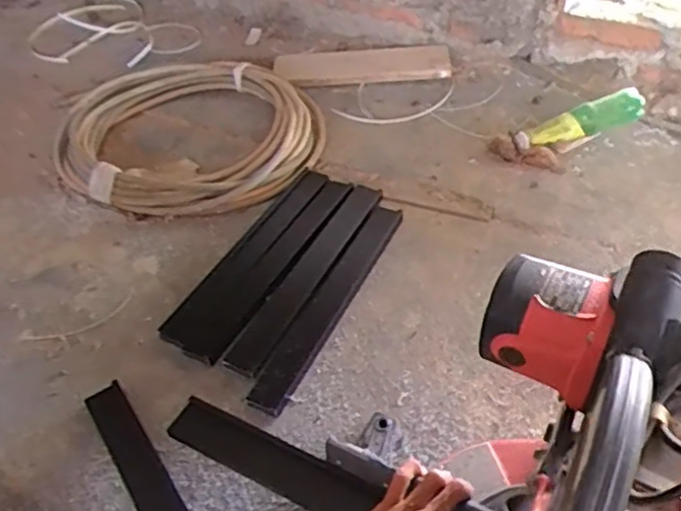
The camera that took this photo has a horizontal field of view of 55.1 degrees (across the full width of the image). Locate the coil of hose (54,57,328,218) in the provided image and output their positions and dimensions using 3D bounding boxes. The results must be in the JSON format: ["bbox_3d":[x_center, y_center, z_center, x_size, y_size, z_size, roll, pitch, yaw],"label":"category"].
[{"bbox_3d":[-0.272,-0.230,1.197,0.487,0.091,0.402,1,45,8],"label":"coil of hose"}]

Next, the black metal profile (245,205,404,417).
[{"bbox_3d":[-0.011,0.062,0.918,0.057,0.021,0.384,17,49,22],"label":"black metal profile"}]

